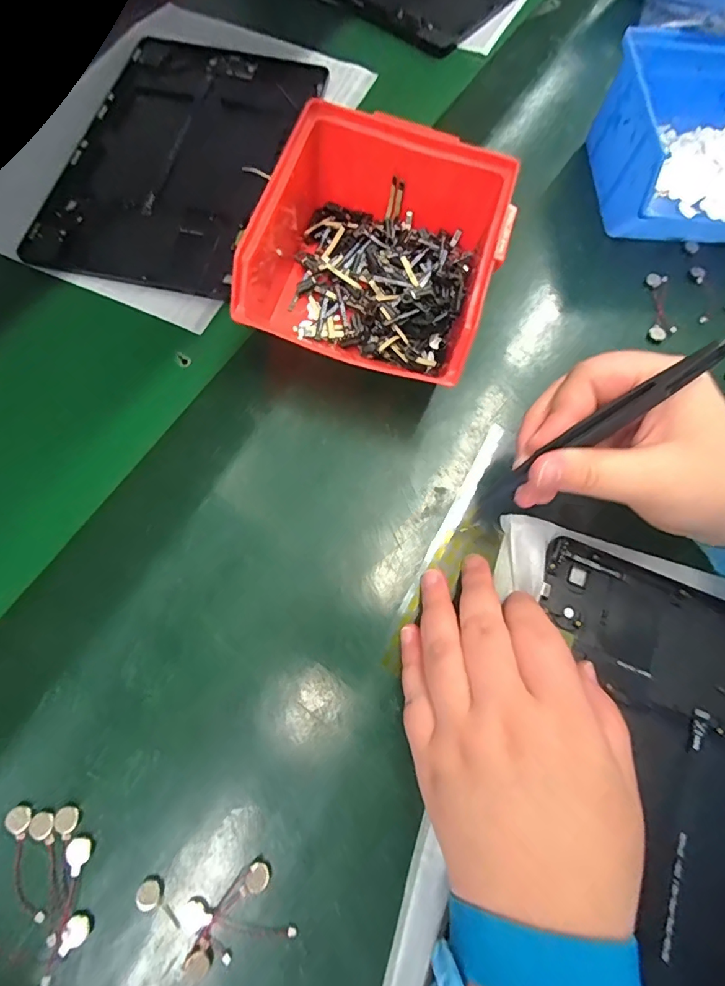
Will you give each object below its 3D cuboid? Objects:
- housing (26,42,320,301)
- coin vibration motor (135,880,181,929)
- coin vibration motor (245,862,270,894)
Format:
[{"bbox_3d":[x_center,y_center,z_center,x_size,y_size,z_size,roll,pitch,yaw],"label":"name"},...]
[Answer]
[{"bbox_3d":[-0.129,-0.245,0.342,0.138,0.004,0.232,13,70,2],"label":"housing"},{"bbox_3d":[-0.084,0.171,0.196,0.010,0.004,0.022,-42,77,-15],"label":"coin vibration motor"},{"bbox_3d":[-0.044,0.162,0.200,0.009,0.004,0.011,20,71,5],"label":"coin vibration motor"}]

